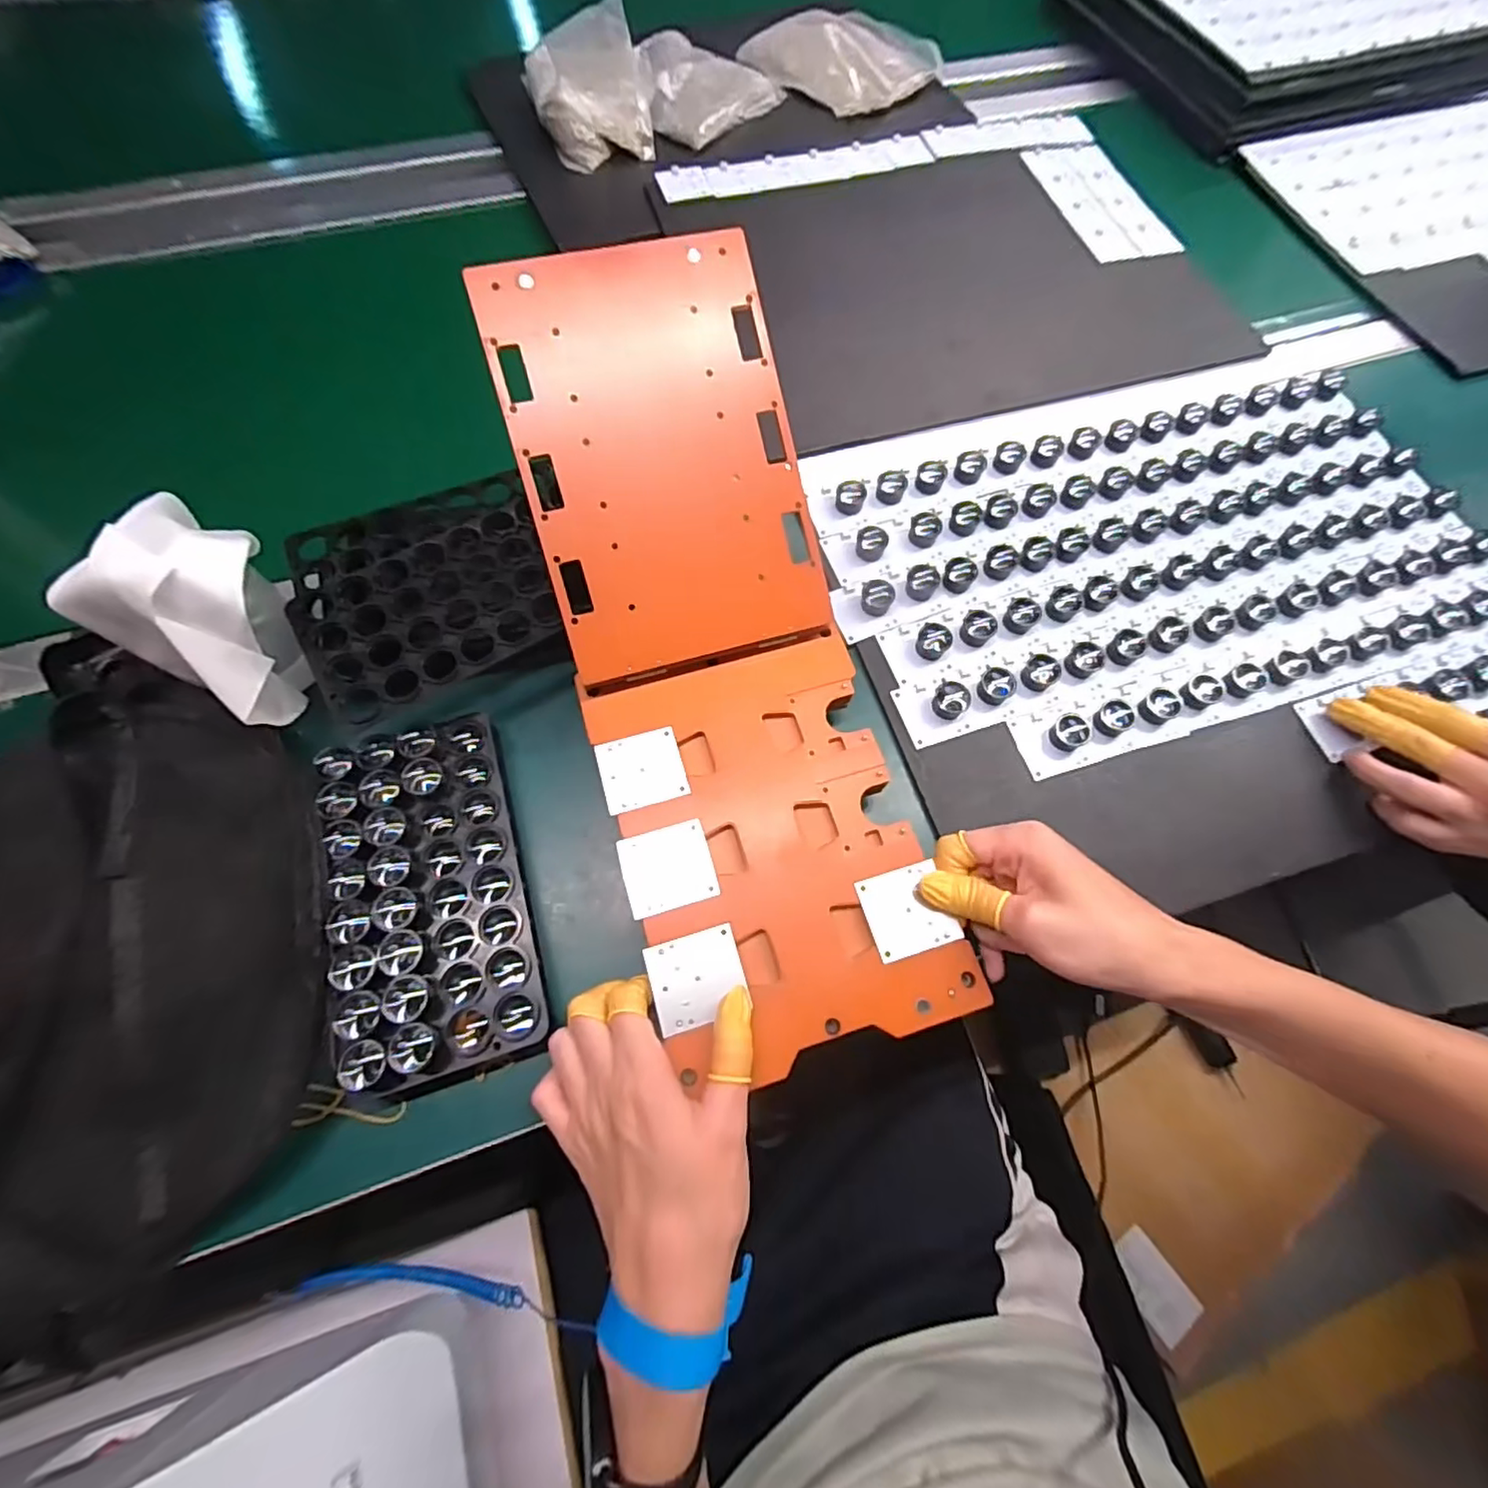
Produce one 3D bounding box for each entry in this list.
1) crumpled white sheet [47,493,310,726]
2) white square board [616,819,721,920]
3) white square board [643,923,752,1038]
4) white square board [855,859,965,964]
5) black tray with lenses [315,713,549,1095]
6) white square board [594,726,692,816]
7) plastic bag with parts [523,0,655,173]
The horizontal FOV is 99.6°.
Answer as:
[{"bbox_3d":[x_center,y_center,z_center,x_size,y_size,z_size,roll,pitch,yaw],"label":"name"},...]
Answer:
[{"bbox_3d":[-0.299,-0.071,0.361,0.082,0.101,0.079,27,69,9],"label":"crumpled white sheet"},{"bbox_3d":[-0.042,0.068,0.346,0.048,0.004,0.044,-15,69,-8],"label":"white square board"},{"bbox_3d":[-0.024,0.122,0.326,0.048,0.004,0.044,-16,69,-9],"label":"white square board"},{"bbox_3d":[0.090,0.090,0.342,0.045,0.004,0.045,-15,69,-8],"label":"white square board"},{"bbox_3d":[-0.175,0.079,0.348,0.096,0.026,0.190,-15,69,-8],"label":"black tray with lenses"},{"bbox_3d":[-0.059,0.015,0.367,0.047,0.004,0.044,-15,69,-8],"label":"white square board"},{"bbox_3d":[-0.158,-0.670,0.633,0.118,0.053,0.173,-8,68,-5],"label":"plastic bag with parts"}]

